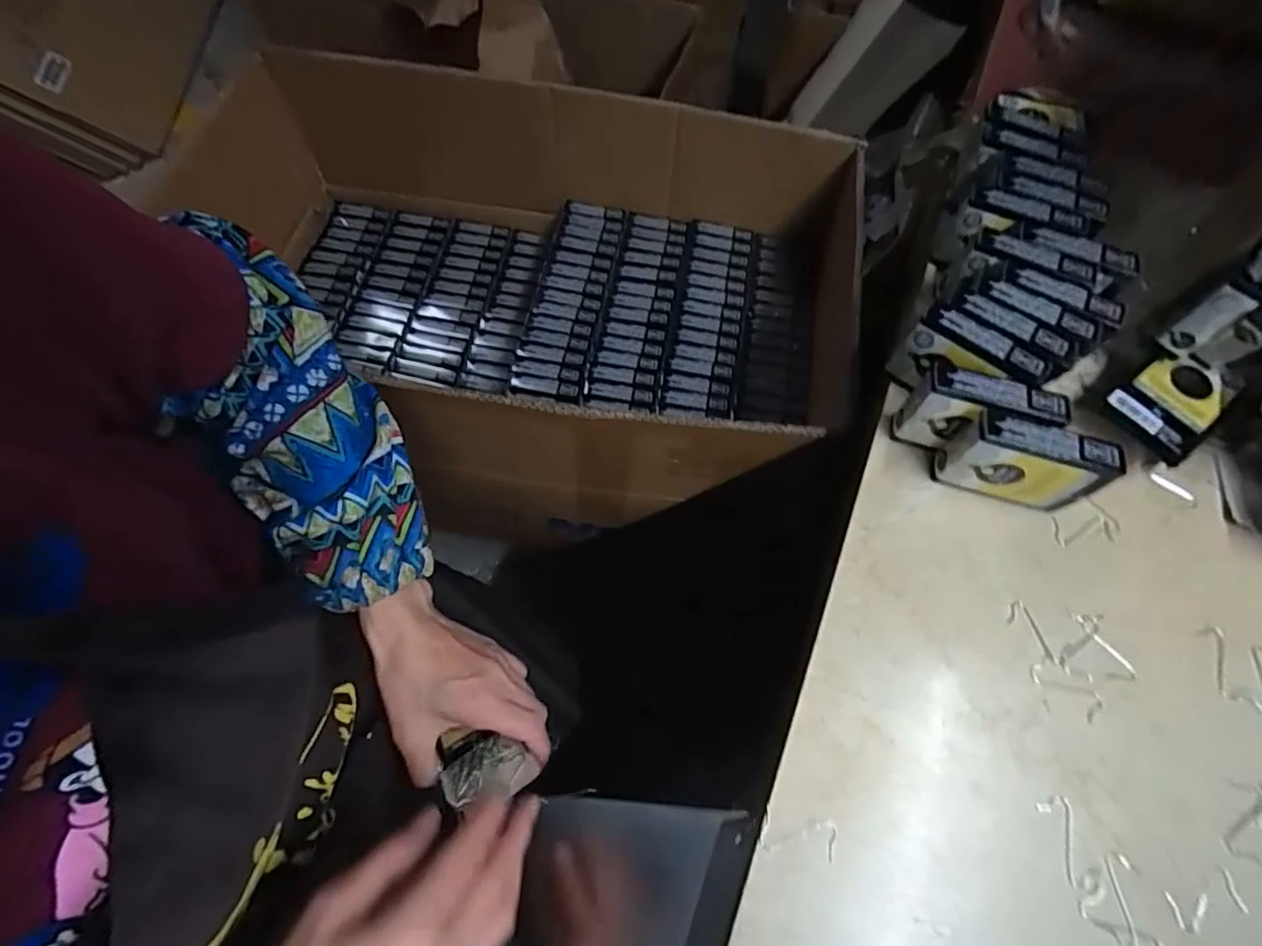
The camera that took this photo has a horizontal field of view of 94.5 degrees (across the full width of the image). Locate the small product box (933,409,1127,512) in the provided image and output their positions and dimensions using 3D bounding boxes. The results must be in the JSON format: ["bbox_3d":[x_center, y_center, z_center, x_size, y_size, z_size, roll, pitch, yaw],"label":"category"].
[{"bbox_3d":[0.219,-0.004,0.328,0.071,0.058,0.022,15,64,6],"label":"small product box"}]

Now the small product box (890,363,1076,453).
[{"bbox_3d":[0.198,-0.030,0.338,0.073,0.061,0.023,14,64,5],"label":"small product box"}]

